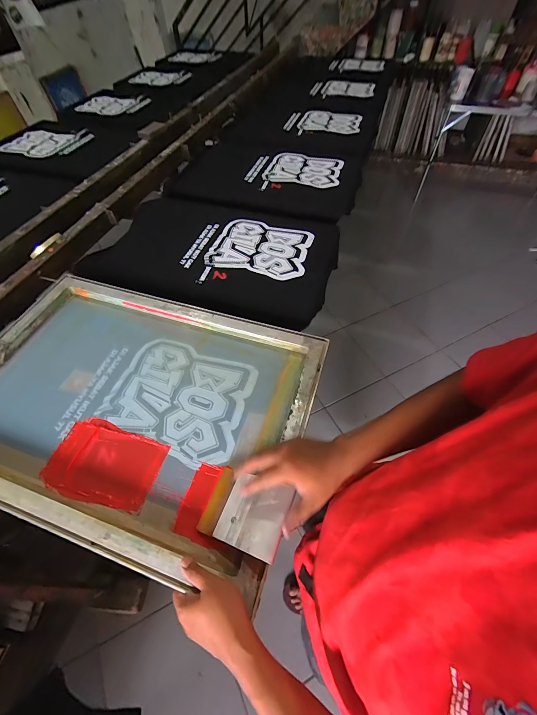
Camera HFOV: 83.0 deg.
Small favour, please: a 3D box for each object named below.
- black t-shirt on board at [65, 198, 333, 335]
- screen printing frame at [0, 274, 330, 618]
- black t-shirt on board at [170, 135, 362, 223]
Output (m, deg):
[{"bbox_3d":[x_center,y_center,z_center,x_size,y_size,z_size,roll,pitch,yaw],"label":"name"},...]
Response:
[{"bbox_3d":[-0.148,-0.300,0.875,0.658,0.070,0.443,15,57,13],"label":"black t-shirt on board"},{"bbox_3d":[-0.258,0.072,0.580,0.649,0.043,0.464,15,57,11],"label":"screen printing frame"},{"bbox_3d":[-0.011,-0.691,1.171,0.694,0.110,0.530,17,57,12],"label":"black t-shirt on board"}]

